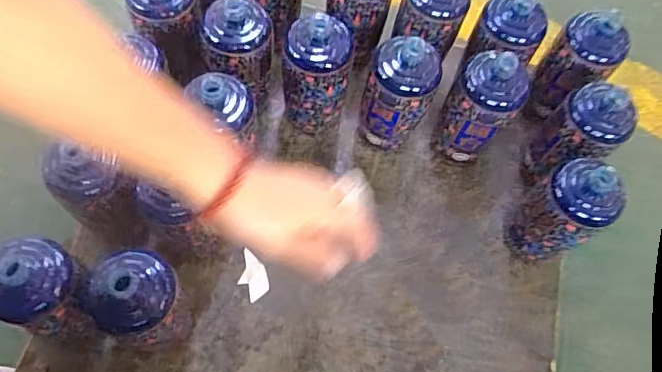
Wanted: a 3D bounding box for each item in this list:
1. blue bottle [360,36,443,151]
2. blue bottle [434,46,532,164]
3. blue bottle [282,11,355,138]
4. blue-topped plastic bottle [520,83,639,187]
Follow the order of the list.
[{"bbox_3d":[0.078,-0.111,0.694,0.082,0.162,0.072,13,67,-1],"label":"blue bottle"},{"bbox_3d":[0.176,-0.093,0.705,0.082,0.183,0.073,22,67,3],"label":"blue bottle"},{"bbox_3d":[-0.022,-0.135,0.699,0.081,0.169,0.079,7,66,-3],"label":"blue bottle"},{"bbox_3d":[0.293,-0.051,0.700,0.073,0.176,0.072,2,68,-5],"label":"blue-topped plastic bottle"}]

